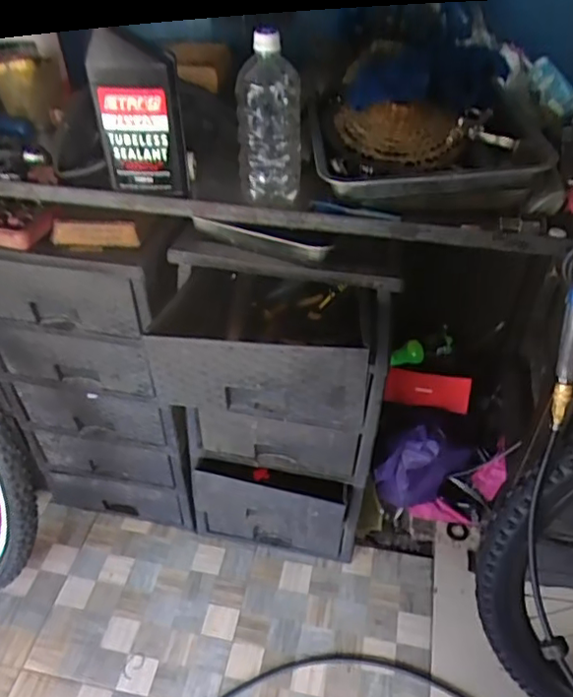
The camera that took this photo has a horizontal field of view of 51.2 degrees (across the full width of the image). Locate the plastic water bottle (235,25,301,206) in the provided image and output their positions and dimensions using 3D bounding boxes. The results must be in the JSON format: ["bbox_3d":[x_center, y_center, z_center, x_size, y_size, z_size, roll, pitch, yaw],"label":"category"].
[{"bbox_3d":[-0.022,-0.304,0.798,0.082,0.217,0.077,2,42,1],"label":"plastic water bottle"}]

